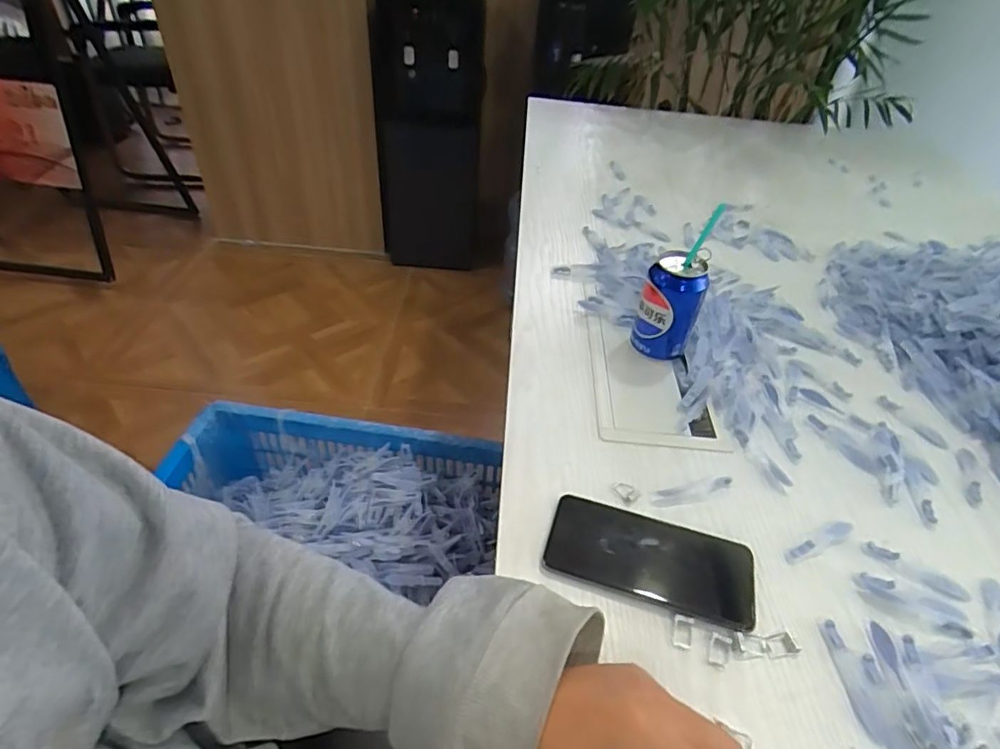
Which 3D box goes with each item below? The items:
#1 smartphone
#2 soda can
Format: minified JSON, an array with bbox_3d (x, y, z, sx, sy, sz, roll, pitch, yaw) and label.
[{"bbox_3d":[0.122,0.148,0.452,0.161,0.006,0.078,15,41,11],"label":"smartphone"},{"bbox_3d":[0.193,-0.079,0.633,0.063,0.112,0.068,3,41,-3],"label":"soda can"}]

